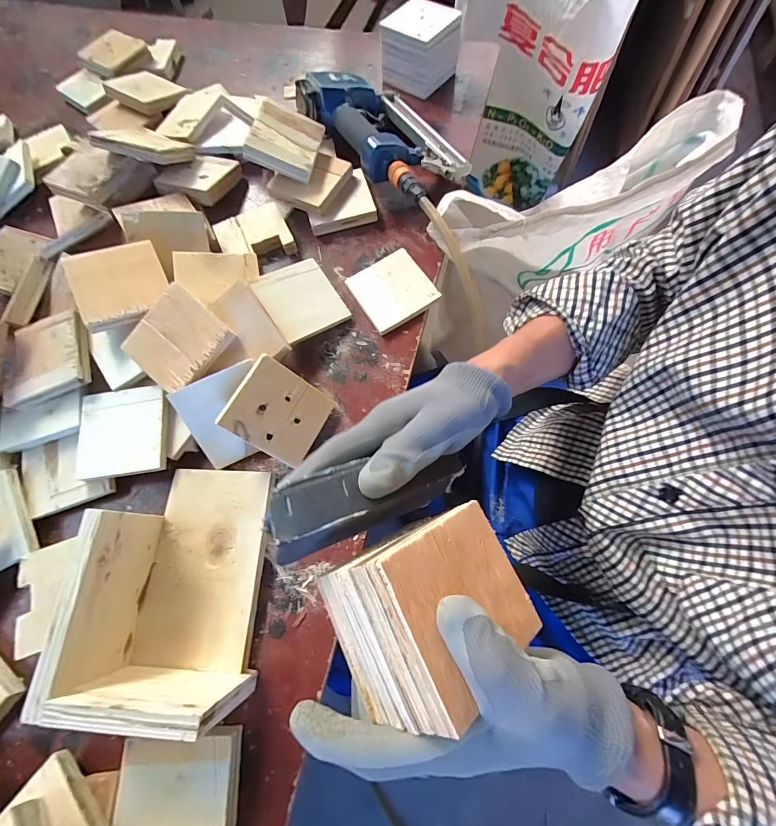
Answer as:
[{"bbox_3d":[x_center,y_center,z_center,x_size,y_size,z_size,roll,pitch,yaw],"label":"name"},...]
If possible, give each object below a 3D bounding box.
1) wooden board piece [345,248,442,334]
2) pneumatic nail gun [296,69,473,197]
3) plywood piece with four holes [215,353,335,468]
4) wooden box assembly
[{"bbox_3d":[0.007,-0.155,0.462,0.091,0.011,0.093,-31,72,-10],"label":"wooden board piece"},{"bbox_3d":[0.002,-0.395,0.523,0.256,0.076,0.162,42,76,15],"label":"pneumatic nail gun"},{"bbox_3d":[-0.109,-0.001,0.377,0.093,0.005,0.082,37,71,-28],"label":"plywood piece with four holes"},{"bbox_3d":[-0.182,0.137,0.316,0.126,0.077,0.187,1,70,1],"label":"wooden box assembly"}]

